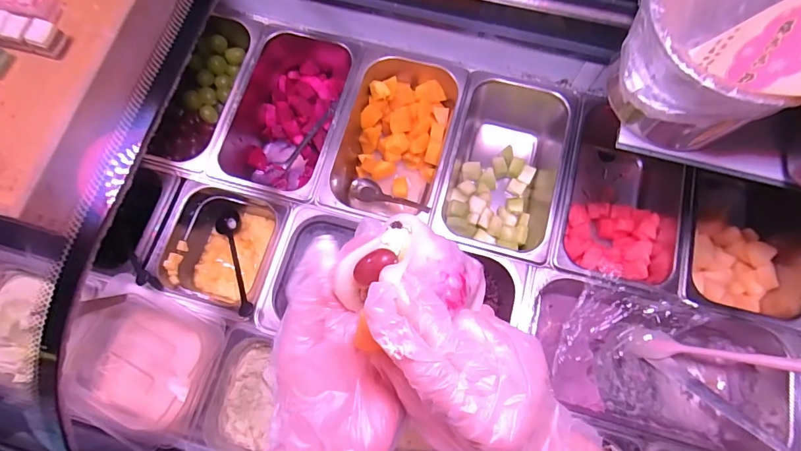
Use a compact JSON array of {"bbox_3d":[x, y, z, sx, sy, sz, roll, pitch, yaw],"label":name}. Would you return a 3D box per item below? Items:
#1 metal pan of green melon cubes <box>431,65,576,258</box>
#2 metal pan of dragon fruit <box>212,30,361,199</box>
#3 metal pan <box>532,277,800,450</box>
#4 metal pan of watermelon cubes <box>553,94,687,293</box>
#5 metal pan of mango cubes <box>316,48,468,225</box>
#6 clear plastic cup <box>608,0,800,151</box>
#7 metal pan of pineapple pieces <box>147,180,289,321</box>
[{"bbox_3d":[0.149,-0.088,0.613,0.154,0.106,0.276,14,75,5],"label":"metal pan of green melon cubes"},{"bbox_3d":[-0.164,-0.163,0.643,0.158,0.090,0.260,15,75,5],"label":"metal pan of dragon fruit"},{"bbox_3d":[0.308,0.179,0.537,0.305,0.103,0.161,14,75,5],"label":"metal pan"},{"bbox_3d":[0.305,-0.037,0.594,0.165,0.093,0.260,15,75,5],"label":"metal pan of watermelon cubes"},{"bbox_3d":[-0.002,-0.127,0.627,0.157,0.097,0.266,15,75,5],"label":"metal pan of mango cubes"},{"bbox_3d":[0.262,-0.147,0.342,0.151,0.103,0.145,33,77,9],"label":"clear plastic cup"},{"bbox_3d":[-0.245,0.035,0.587,0.148,0.083,0.155,15,75,5],"label":"metal pan of pineapple pieces"}]

